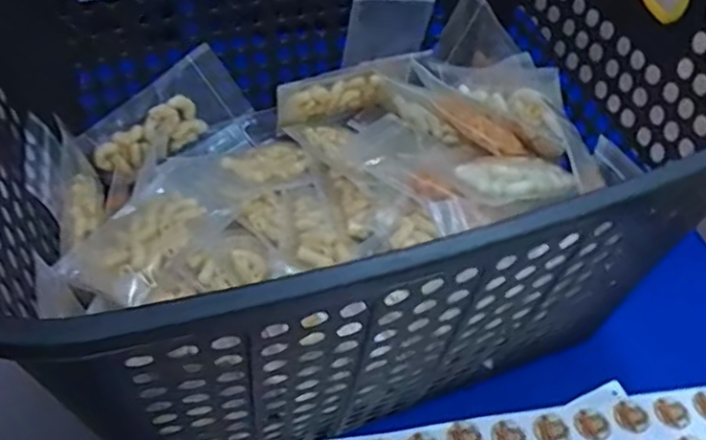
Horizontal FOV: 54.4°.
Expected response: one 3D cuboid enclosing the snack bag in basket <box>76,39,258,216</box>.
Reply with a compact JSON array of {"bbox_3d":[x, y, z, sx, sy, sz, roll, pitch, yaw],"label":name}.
[{"bbox_3d":[-0.192,-0.093,0.701,0.172,0.088,0.030,-38,42,-6],"label":"snack bag in basket"}]

